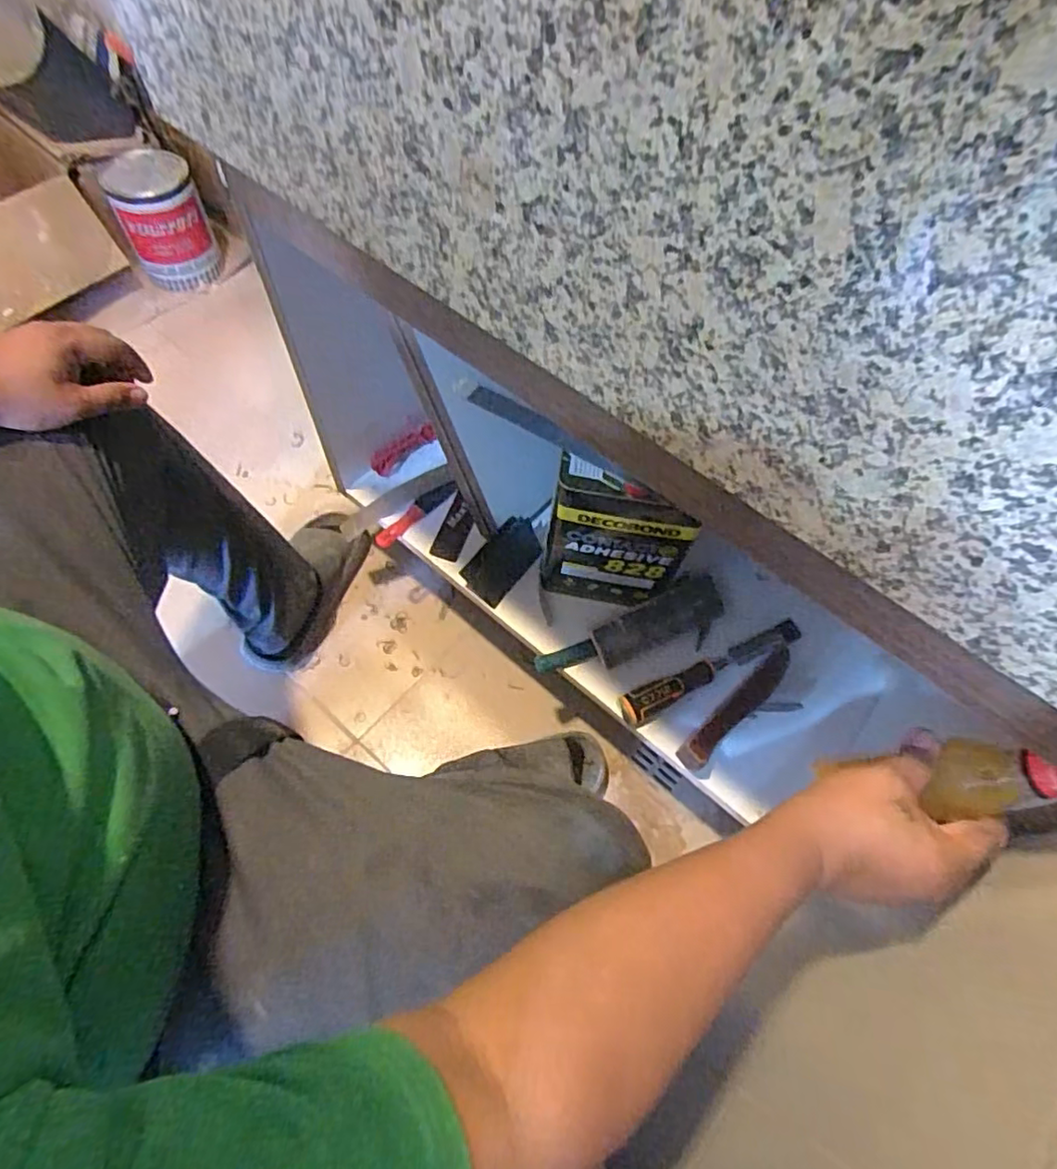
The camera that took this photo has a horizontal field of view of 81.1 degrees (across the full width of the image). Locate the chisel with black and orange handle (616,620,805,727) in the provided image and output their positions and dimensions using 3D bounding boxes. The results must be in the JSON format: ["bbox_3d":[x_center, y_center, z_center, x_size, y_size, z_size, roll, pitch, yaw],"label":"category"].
[{"bbox_3d":[0.243,0.107,0.811,0.278,0.032,0.042,-24,66,-16],"label":"chisel with black and orange handle"}]

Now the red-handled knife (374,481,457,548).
[{"bbox_3d":[-0.167,-0.107,0.901,0.142,0.016,0.029,-39,71,-21],"label":"red-handled knife"}]

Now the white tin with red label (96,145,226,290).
[{"bbox_3d":[-0.766,-0.769,1.308,0.162,0.194,0.162,-21,66,-14],"label":"white tin with red label"}]

